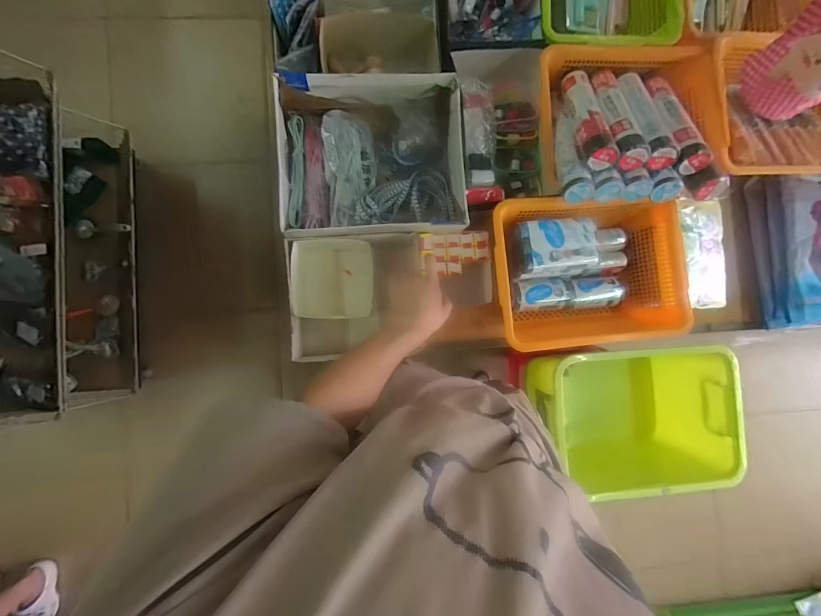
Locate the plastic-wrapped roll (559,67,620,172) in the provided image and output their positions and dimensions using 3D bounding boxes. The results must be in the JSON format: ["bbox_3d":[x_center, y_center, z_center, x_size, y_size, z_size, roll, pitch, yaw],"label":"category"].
[{"bbox_3d":[0.324,-0.355,0.681,0.054,0.048,0.233,1,62,-5],"label":"plastic-wrapped roll"}]

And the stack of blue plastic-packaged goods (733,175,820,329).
[{"bbox_3d":[0.902,-0.135,0.802,0.275,0.081,0.333,-9,89,-5],"label":"stack of blue plastic-packaged goods"}]

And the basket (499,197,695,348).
[{"bbox_3d":[0.340,-0.078,0.748,0.357,0.119,0.256,-5,88,-5],"label":"basket"}]

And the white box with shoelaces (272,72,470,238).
[{"bbox_3d":[-0.075,-0.284,0.722,0.330,0.115,0.290,-4,88,-5],"label":"white box with shoelaces"}]

